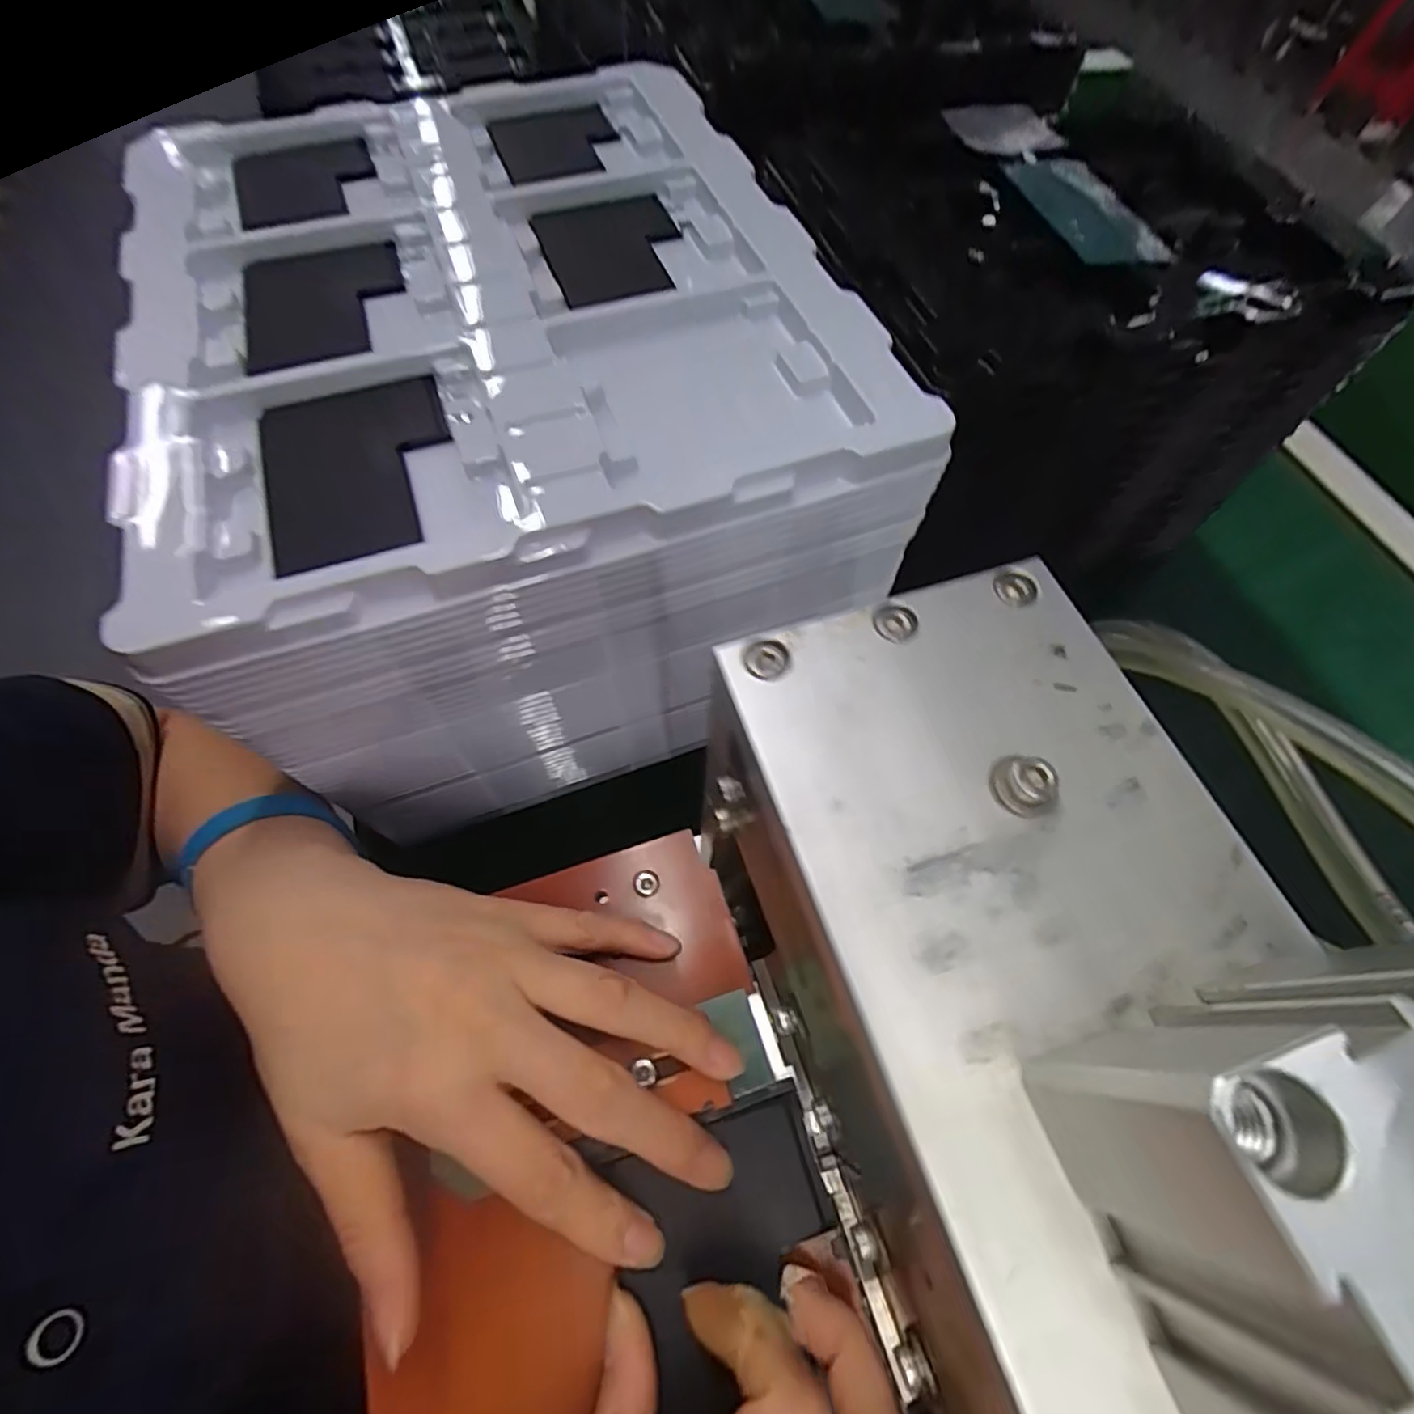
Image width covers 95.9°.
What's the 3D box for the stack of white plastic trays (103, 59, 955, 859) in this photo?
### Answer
[{"bbox_3d":[-0.097,-0.143,0.345,0.274,0.185,0.317,-17,65,-10],"label":"stack of white plastic trays"}]

